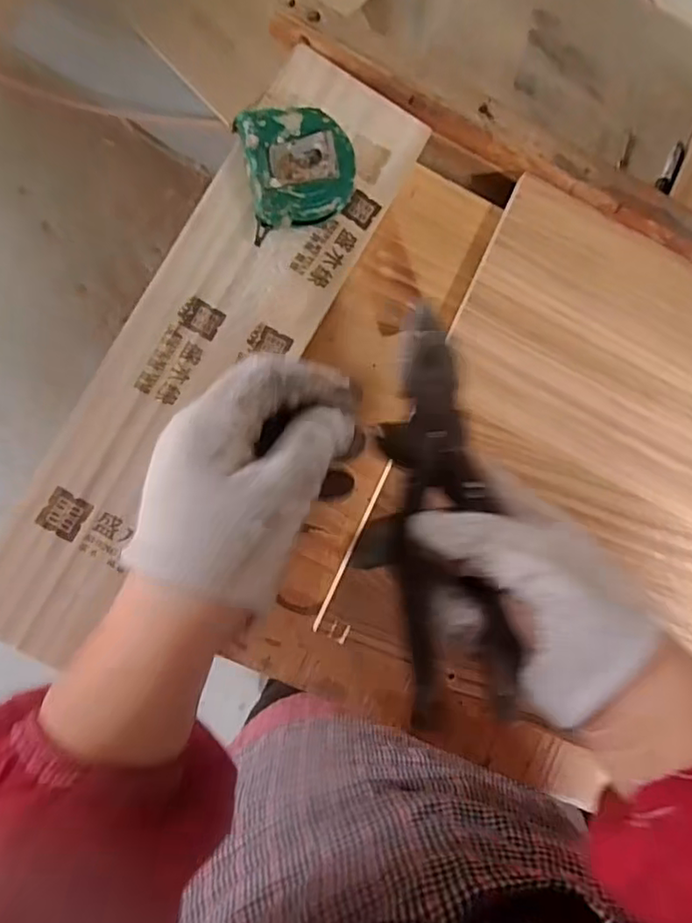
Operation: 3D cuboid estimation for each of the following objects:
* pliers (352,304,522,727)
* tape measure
[{"bbox_3d":[0.038,0.022,0.272,0.060,0.017,0.182,-3,83,-8],"label":"pliers"},{"bbox_3d":[-0.026,-0.154,0.322,0.055,0.035,0.055,-14,92,-8],"label":"tape measure"}]

